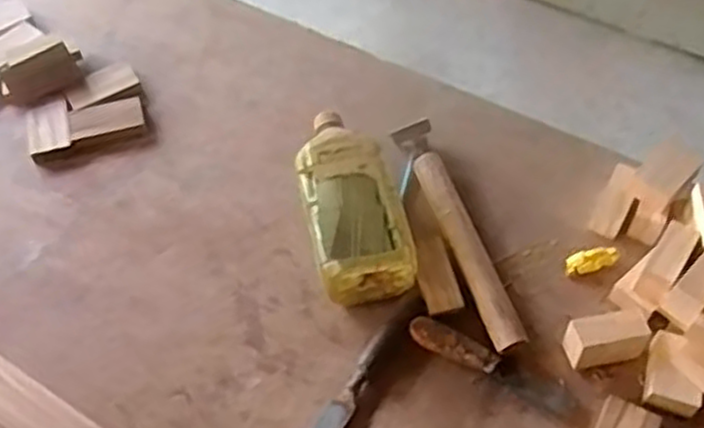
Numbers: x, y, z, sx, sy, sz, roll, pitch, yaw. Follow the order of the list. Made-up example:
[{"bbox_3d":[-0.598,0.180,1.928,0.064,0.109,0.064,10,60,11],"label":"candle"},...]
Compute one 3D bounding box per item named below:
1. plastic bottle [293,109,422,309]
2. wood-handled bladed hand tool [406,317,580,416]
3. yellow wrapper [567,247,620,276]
[{"bbox_3d":[-0.006,-0.018,0.747,0.091,0.077,0.210,-11,54,-6],"label":"plastic bottle"},{"bbox_3d":[0.125,0.133,0.670,0.154,0.015,0.024,23,58,17],"label":"wood-handled bladed hand tool"},{"bbox_3d":[0.233,0.046,0.732,0.052,0.013,0.023,-12,55,-7],"label":"yellow wrapper"}]

